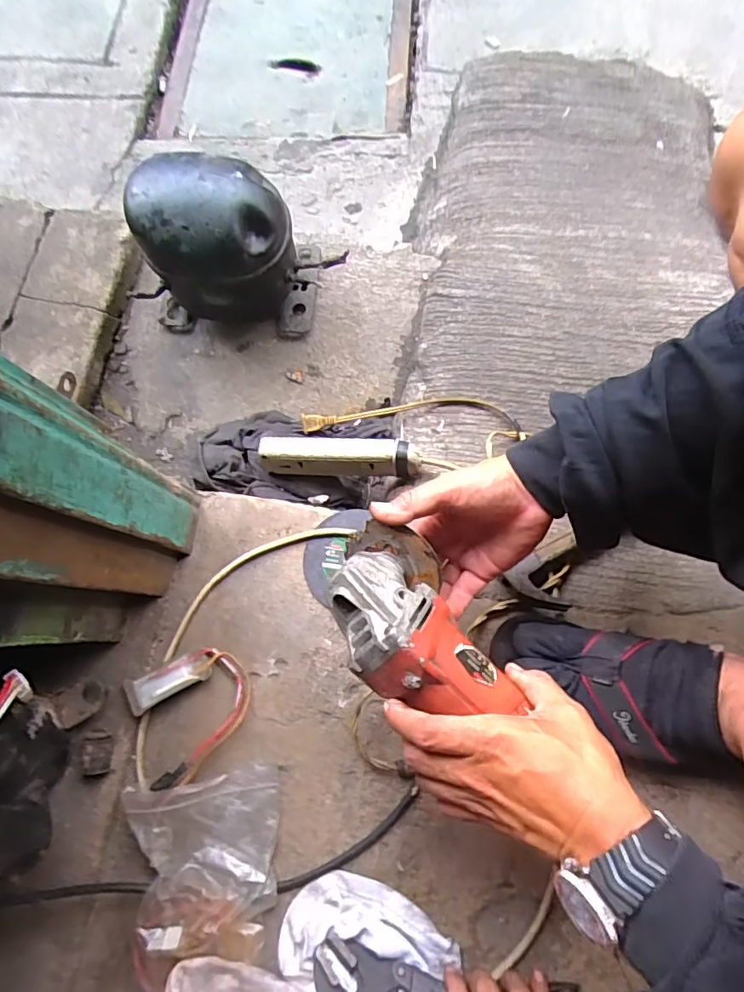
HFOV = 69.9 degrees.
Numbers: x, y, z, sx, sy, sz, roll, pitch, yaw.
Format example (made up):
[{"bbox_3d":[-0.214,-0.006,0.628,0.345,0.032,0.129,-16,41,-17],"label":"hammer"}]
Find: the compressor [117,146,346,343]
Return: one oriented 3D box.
[{"bbox_3d":[-0.173,-0.303,0.648,0.191,0.176,0.132,6,76,1],"label":"compressor"}]

